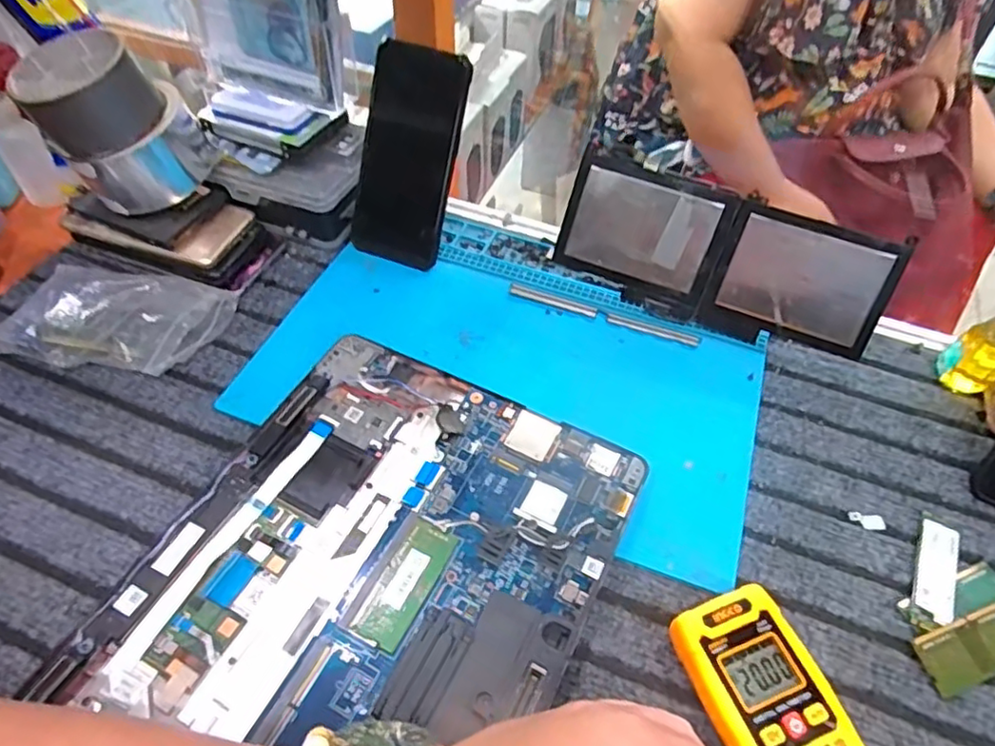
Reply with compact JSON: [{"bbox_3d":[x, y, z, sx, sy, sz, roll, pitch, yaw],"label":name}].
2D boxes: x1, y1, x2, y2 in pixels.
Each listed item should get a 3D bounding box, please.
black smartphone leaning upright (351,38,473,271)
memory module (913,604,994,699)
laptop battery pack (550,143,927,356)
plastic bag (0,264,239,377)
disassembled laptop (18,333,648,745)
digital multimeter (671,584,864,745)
[{"bbox_3d":[-0.070,-0.166,0.491,0.075,0.158,0.007,20,23,13],"label":"black smartphone leaning upright"},{"bbox_3d":[0.258,0.147,0.339,0.068,0.004,0.028,-15,65,-12],"label":"memory module"},{"bbox_3d":[0.162,-0.081,0.462,0.230,0.096,0.008,20,21,10],"label":"laptop battery pack"},{"bbox_3d":[-0.268,-0.036,0.449,0.133,0.035,0.080,9,51,5],"label":"plastic bag"},{"bbox_3d":[-0.082,0.129,0.332,0.226,0.018,0.326,21,56,19],"label":"disassembled laptop"},{"bbox_3d":[0.136,0.166,0.306,0.058,0.030,0.114,-16,53,-15],"label":"digital multimeter"}]

